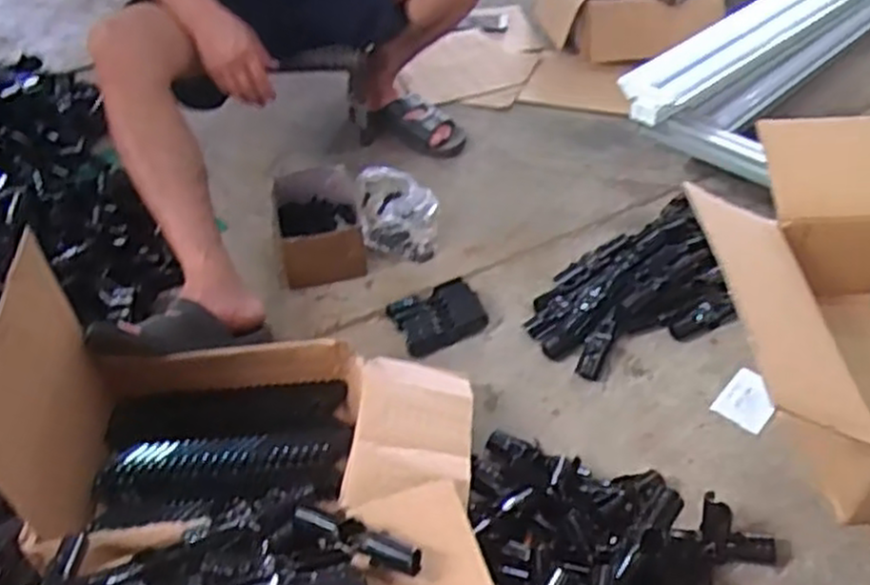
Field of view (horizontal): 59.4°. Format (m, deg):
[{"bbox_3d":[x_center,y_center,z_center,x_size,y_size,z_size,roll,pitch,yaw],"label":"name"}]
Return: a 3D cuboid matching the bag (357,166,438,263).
[{"bbox_3d":[-0.065,-0.148,1.340,0.135,0.063,0.220,-6,43,-3],"label":"bag"}]

